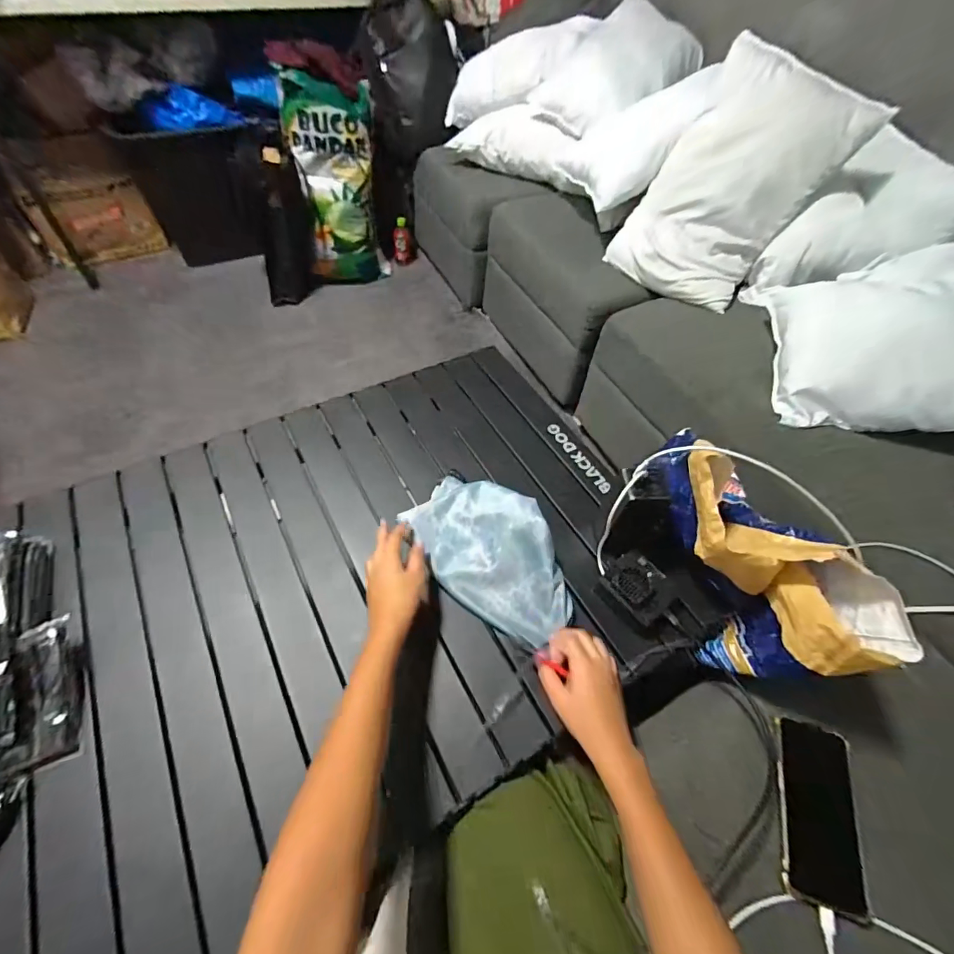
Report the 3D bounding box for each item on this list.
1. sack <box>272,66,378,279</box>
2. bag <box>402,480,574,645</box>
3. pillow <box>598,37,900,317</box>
[{"bbox_3d":[-0.481,-0.999,1.545,0.274,0.562,0.221,-7,55,-9],"label":"sack"},{"bbox_3d":[0.015,0.091,0.560,0.137,0.068,0.235,-23,59,-19],"label":"bag"},{"bbox_3d":[0.552,-0.634,0.995,0.327,0.465,0.098,40,31,10],"label":"pillow"}]

